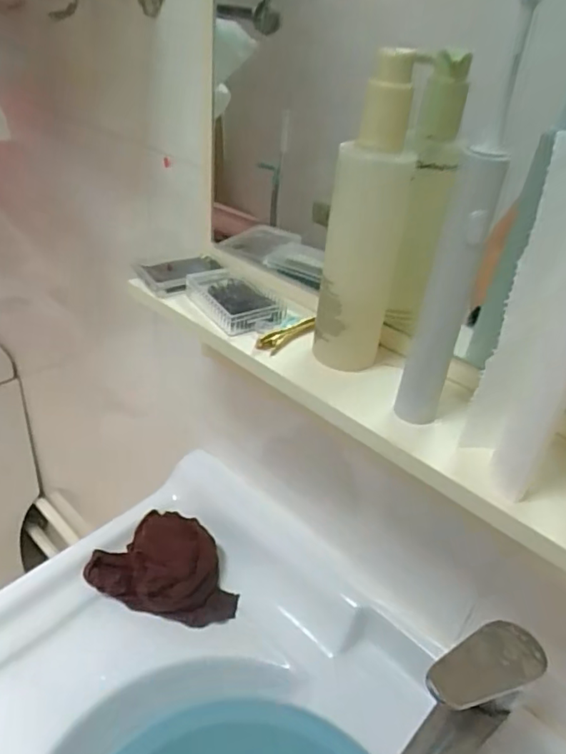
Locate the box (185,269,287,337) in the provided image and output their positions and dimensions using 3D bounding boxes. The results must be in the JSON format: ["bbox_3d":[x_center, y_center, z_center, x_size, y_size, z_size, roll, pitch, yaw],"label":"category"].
[{"bbox_3d":[-0.039,-0.062,0.451,0.054,0.016,0.082,-20,42,-33],"label":"box"}]

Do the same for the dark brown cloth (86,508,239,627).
[{"bbox_3d":[-0.120,0.194,0.592,0.152,0.069,0.092,12,35,9],"label":"dark brown cloth"}]

